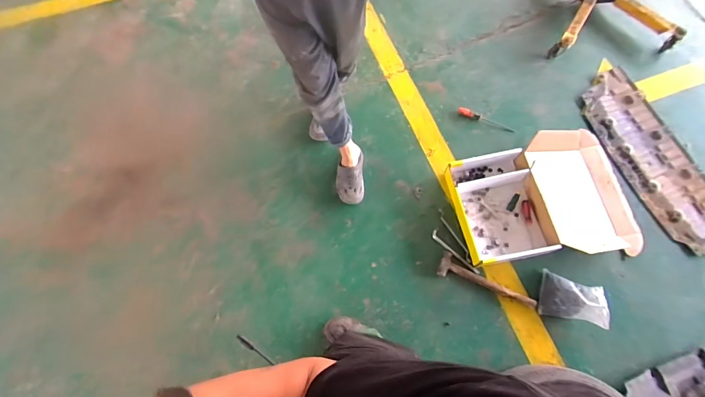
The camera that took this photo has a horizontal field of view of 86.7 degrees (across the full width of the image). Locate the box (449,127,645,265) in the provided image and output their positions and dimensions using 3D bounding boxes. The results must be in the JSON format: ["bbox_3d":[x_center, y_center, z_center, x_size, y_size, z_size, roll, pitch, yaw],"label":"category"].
[{"bbox_3d":[0.853,0.013,1.655,0.790,0.147,0.566,-12,71,-4],"label":"box"}]

